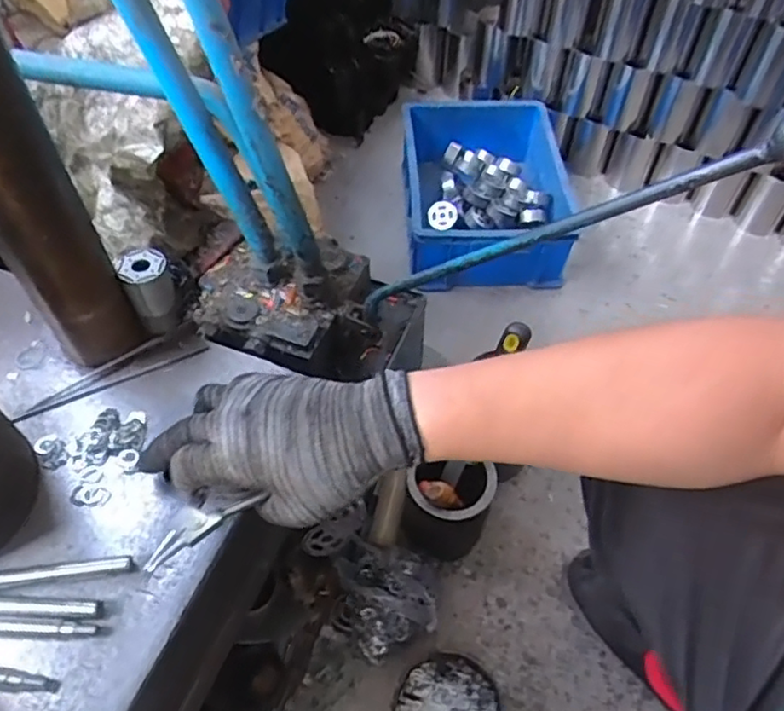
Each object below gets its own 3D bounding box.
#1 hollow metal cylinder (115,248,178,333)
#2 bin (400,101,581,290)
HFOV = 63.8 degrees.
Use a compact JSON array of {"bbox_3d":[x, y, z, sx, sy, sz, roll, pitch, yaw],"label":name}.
[{"bbox_3d":[-0.197,-0.054,0.519,0.035,0.062,0.033,-27,57,-19],"label":"hollow metal cylinder"},{"bbox_3d":[0.192,-0.324,1.239,0.324,0.145,0.420,-2,53,-1],"label":"bin"}]

